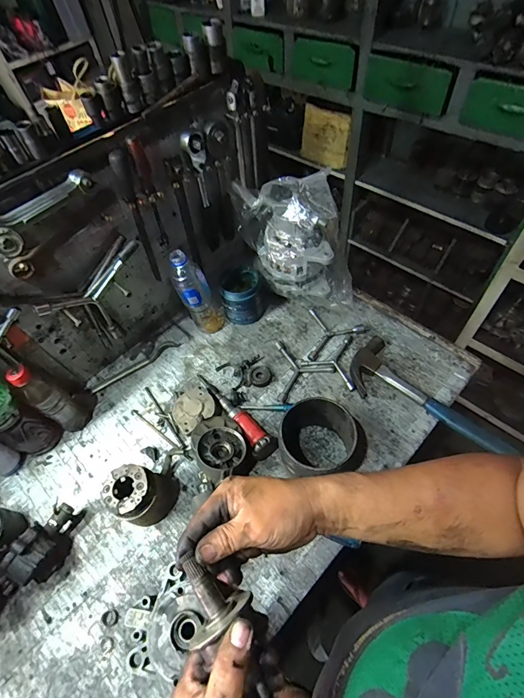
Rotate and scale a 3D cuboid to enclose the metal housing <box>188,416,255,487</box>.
[{"bbox_3d":[-0.069,0.173,0.624,0.092,0.080,0.111,-26,57,-12],"label":"metal housing"}]

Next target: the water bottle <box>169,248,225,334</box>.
[{"bbox_3d":[-0.132,-0.114,0.741,0.069,0.213,0.058,-17,56,-6],"label":"water bottle"}]

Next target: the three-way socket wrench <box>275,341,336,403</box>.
[{"bbox_3d":[0.061,0.032,0.740,0.131,0.015,0.120,-30,58,-14],"label":"three-way socket wrench"}]

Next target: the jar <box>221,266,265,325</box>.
[{"bbox_3d":[-0.046,-0.125,0.807,0.092,0.097,0.104,-9,55,0],"label":"jar"}]

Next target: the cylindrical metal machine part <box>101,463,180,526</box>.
[{"bbox_3d":[-0.192,0.236,0.581,0.084,0.115,0.094,17,59,17],"label":"cylindrical metal machine part"}]

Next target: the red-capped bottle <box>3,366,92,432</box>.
[{"bbox_3d":[-0.372,0.089,0.641,0.046,0.189,0.060,25,62,21],"label":"red-capped bottle"}]

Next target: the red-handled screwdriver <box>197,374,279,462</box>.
[{"bbox_3d":[-0.059,0.116,0.694,0.048,0.037,0.234,-37,50,-17],"label":"red-handled screwdriver"}]

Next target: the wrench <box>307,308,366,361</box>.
[{"bbox_3d":[0.143,-0.021,0.770,0.130,0.022,0.125,19,60,18],"label":"wrench"}]

